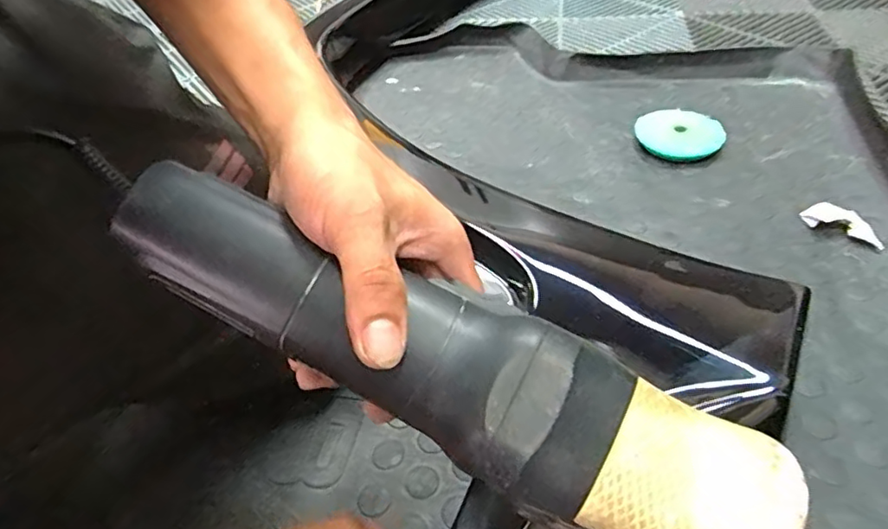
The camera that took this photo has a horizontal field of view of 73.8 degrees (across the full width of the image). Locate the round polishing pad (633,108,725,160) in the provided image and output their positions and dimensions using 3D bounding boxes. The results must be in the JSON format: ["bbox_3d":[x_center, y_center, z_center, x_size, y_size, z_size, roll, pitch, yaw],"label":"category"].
[{"bbox_3d":[0.271,-0.149,0.681,0.091,0.021,0.082,2,44,9],"label":"round polishing pad"}]

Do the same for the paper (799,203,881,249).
[{"bbox_3d":[0.379,-0.037,0.562,0.020,0.022,0.072,-36,51,-27],"label":"paper"}]

